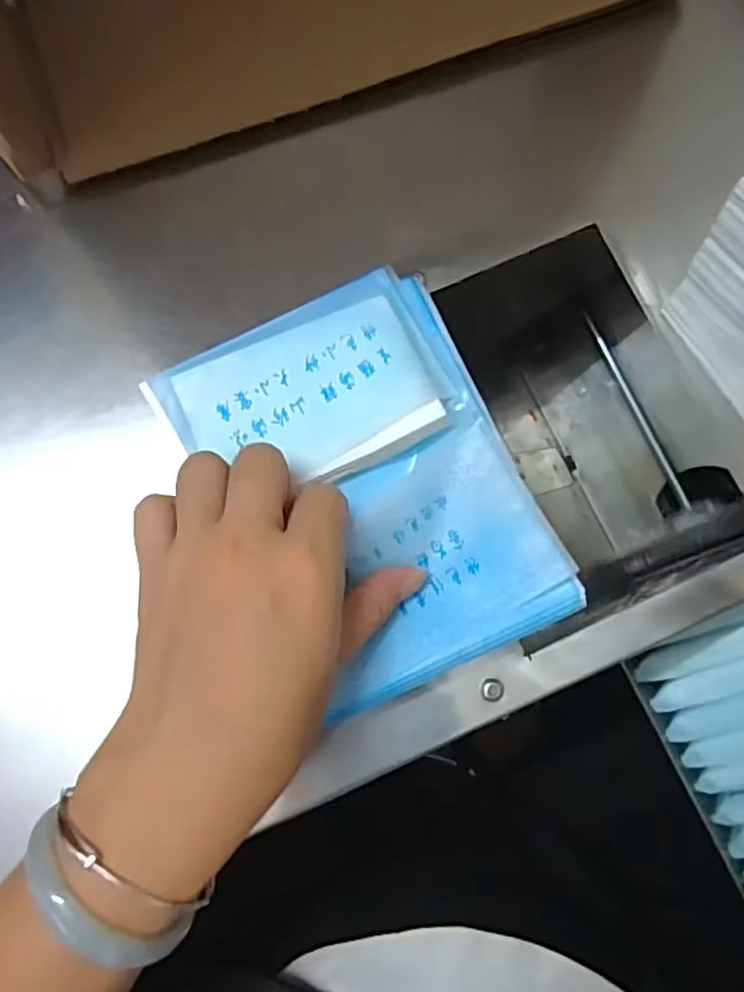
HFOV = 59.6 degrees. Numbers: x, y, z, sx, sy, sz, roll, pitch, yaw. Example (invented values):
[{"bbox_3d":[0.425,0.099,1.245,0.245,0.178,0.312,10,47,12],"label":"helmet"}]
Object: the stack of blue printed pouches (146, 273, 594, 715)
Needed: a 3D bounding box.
[{"bbox_3d":[-0.001,-0.006,0.269,0.124,0.019,0.168,-25,80,-6],"label":"stack of blue printed pouches"}]

